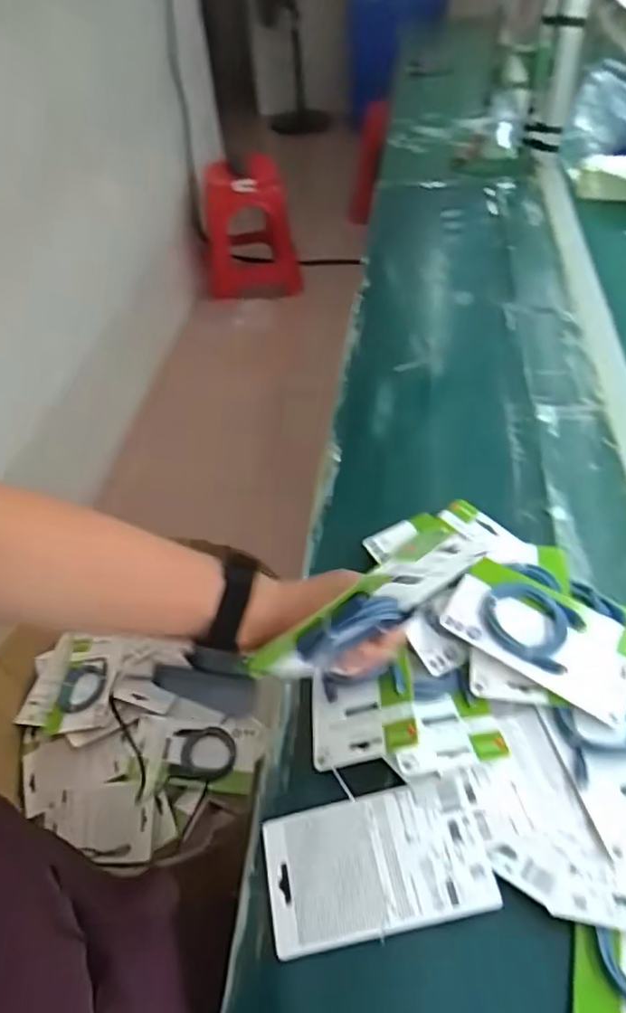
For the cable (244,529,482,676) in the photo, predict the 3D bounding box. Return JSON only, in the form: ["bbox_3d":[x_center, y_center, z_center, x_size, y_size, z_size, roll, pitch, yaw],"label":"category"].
[{"bbox_3d":[0.036,0.080,0.439,0.185,0.088,0.029,-40,44,19],"label":"cable"}]

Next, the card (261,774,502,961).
[{"bbox_3d":[0.052,0.297,0.518,0.179,0.019,0.101,-9,46,-4],"label":"card"}]

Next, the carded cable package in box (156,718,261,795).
[{"bbox_3d":[-0.154,0.374,0.929,0.141,0.026,0.101,6,53,-6],"label":"carded cable package in box"}]

